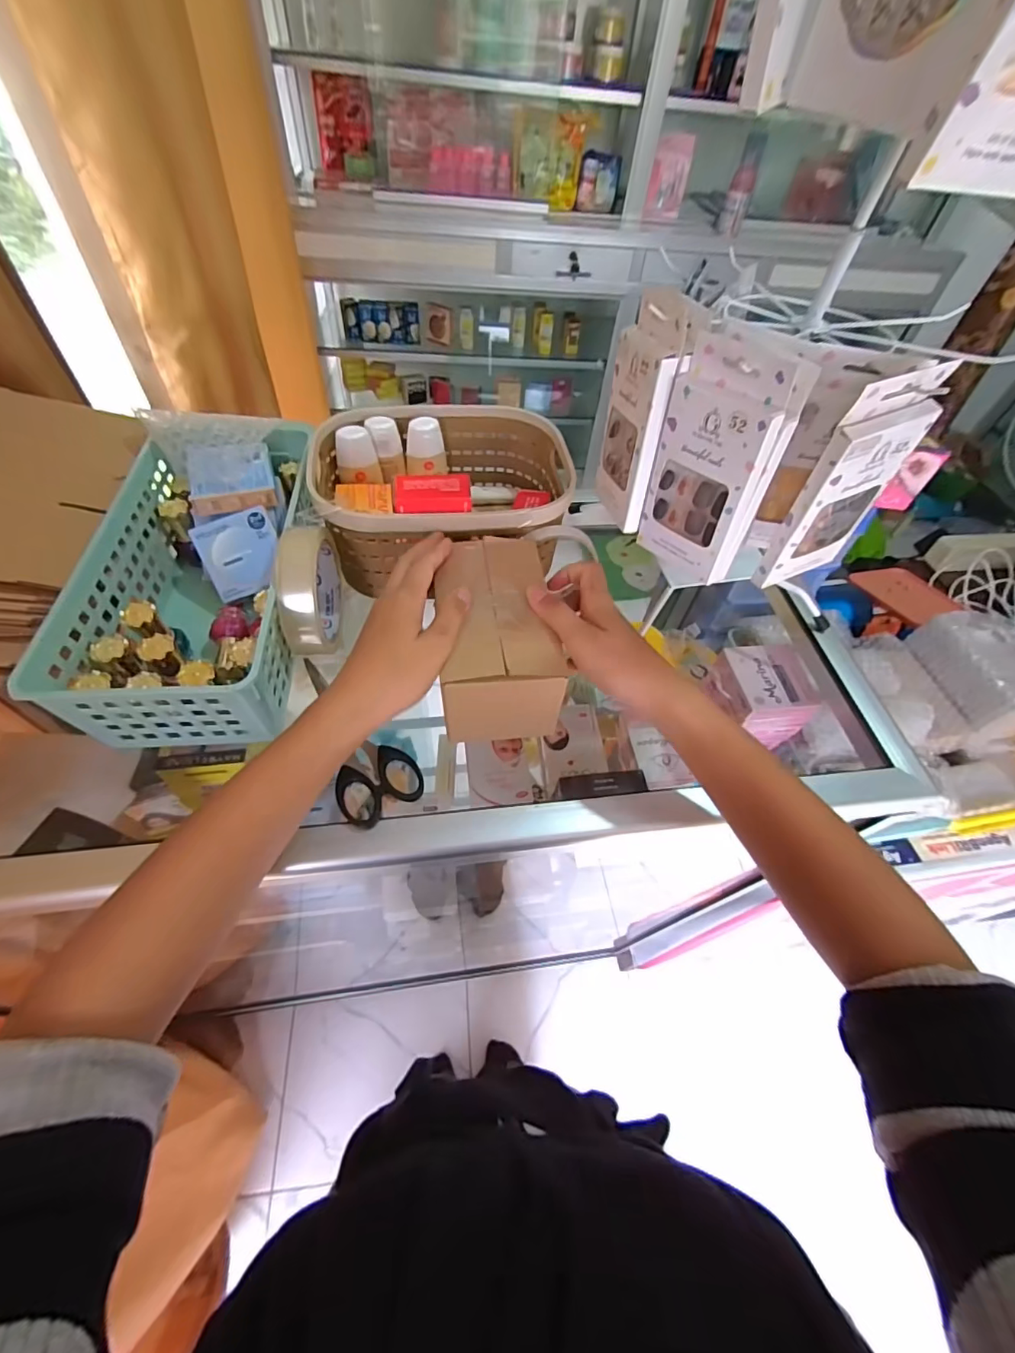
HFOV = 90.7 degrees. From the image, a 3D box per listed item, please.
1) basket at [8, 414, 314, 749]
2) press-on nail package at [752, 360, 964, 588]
[{"bbox_3d":[-0.231,-0.087,0.396,0.132,0.104,0.278,0,54,-5],"label":"basket"},{"bbox_3d":[0.213,-0.117,0.317,0.070,0.136,0.015,-19,58,-18],"label":"press-on nail package"}]

